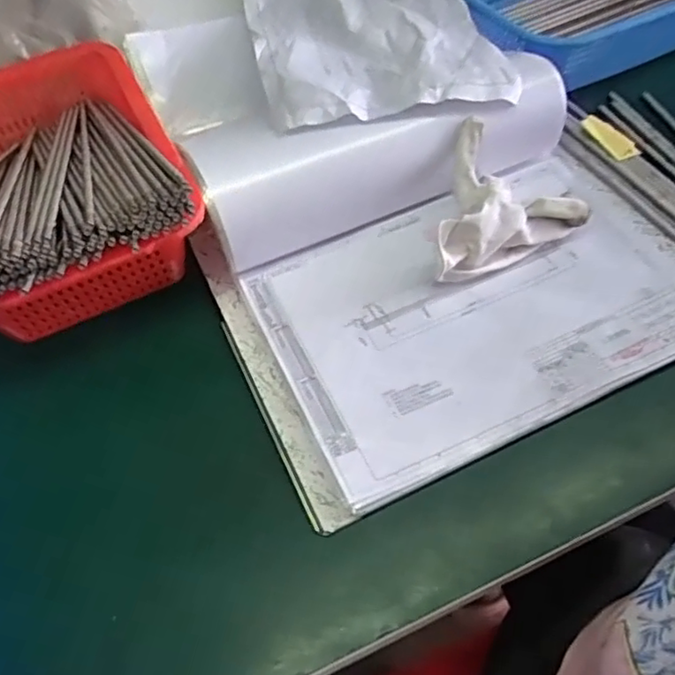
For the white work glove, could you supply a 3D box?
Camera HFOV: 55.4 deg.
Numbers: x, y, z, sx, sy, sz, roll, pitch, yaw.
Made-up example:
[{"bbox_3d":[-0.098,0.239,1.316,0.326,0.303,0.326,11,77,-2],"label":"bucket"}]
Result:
[{"bbox_3d":[0.136,-0.096,0.494,0.104,0.063,0.113,9,57,9],"label":"white work glove"}]

